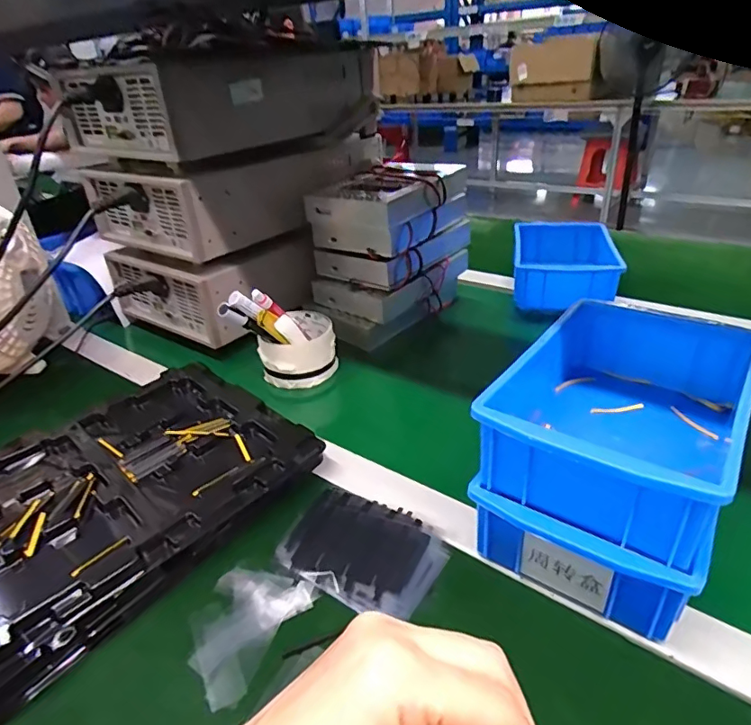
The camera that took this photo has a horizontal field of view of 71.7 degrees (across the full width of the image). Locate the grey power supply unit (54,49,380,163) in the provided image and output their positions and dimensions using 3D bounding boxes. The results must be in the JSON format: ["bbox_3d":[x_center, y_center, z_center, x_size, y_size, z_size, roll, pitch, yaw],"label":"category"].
[{"bbox_3d":[-0.163,-0.318,0.627,0.182,0.092,0.341,22,41,37],"label":"grey power supply unit"}]

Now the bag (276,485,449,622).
[{"bbox_3d":[-0.009,0.131,0.369,0.108,0.011,0.083,18,38,33],"label":"bag"}]

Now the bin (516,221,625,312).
[{"bbox_3d":[0.263,-0.145,0.738,0.128,0.059,0.199,3,32,13],"label":"bin"}]

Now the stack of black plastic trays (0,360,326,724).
[{"bbox_3d":[-0.200,0.093,0.409,0.207,0.029,0.269,22,41,37],"label":"stack of black plastic trays"}]

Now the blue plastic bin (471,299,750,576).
[{"bbox_3d":[0.169,0.028,0.351,0.129,0.065,0.202,18,38,33],"label":"blue plastic bin"}]

